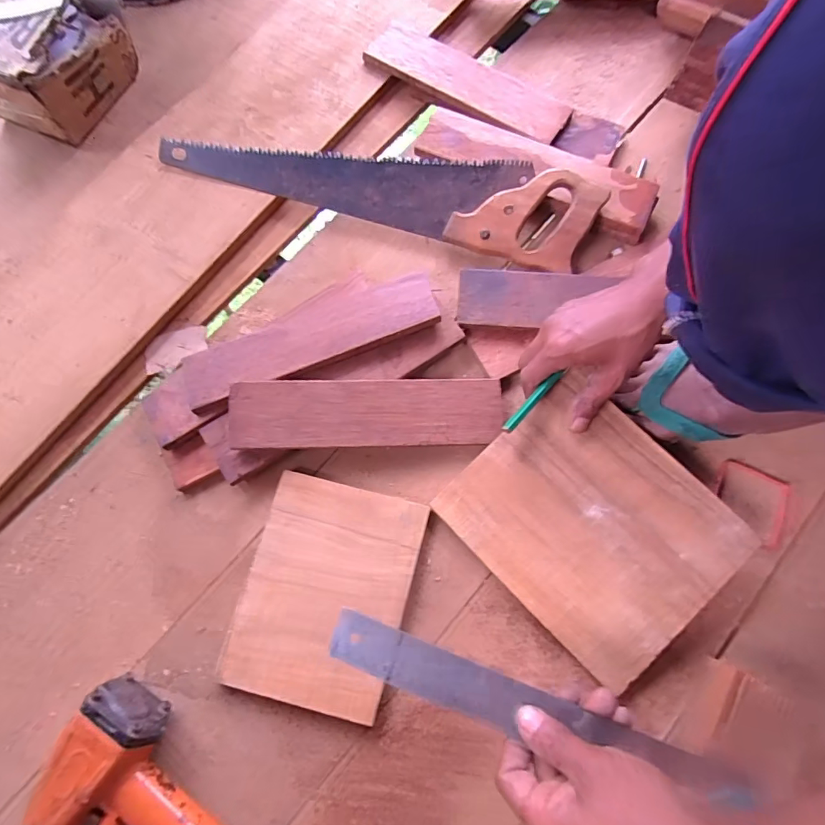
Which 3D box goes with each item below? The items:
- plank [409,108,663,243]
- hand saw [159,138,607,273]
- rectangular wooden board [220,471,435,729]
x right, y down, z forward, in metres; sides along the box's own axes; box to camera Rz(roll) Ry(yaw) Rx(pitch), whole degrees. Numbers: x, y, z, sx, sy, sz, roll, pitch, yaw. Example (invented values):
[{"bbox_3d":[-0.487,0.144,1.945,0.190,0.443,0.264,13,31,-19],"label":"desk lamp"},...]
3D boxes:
[{"bbox_3d":[0.138,-0.276,0.540,0.271,0.028,0.071,25,77,7],"label":"plank"},{"bbox_3d":[-0.042,-0.262,0.527,0.484,0.044,0.092,17,76,4],"label":"hand saw"},{"bbox_3d":[-0.078,0.162,0.437,0.142,0.018,0.189,13,76,4],"label":"rectangular wooden board"}]

